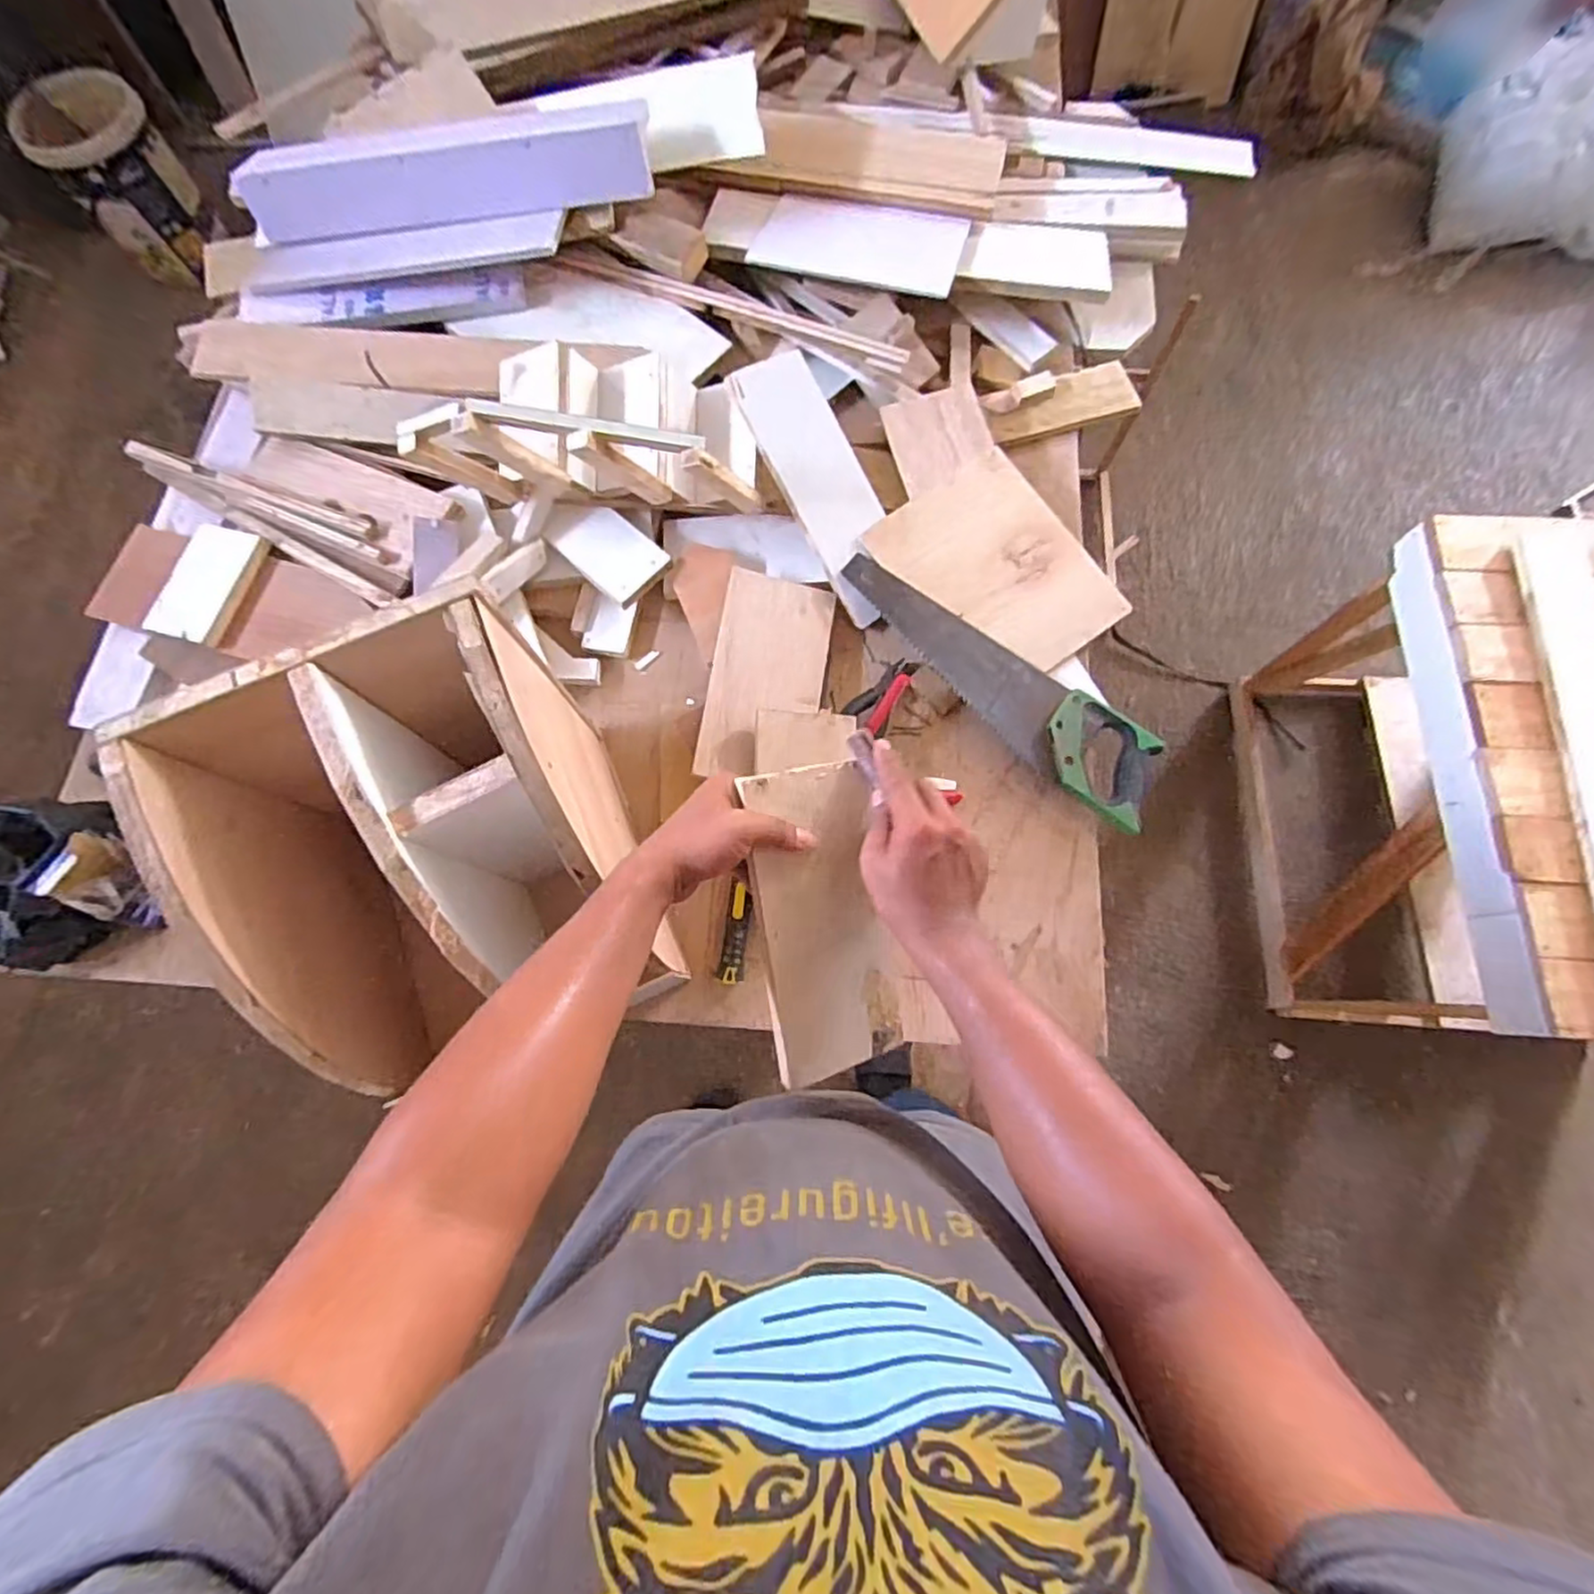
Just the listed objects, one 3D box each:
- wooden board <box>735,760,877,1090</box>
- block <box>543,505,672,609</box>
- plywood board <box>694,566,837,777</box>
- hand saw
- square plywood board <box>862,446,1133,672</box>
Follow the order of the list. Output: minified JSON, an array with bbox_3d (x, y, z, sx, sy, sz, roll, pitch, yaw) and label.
[{"bbox_3d":[0.017,0.101,0.559,0.102,0.010,0.247,-9,99,-27],"label":"wooden board"},{"bbox_3d":[-0.235,-0.305,0.861,0.141,0.024,0.086,41,78,12],"label":"block"},{"bbox_3d":[-0.031,-0.140,0.807,0.131,0.017,0.251,11,71,-12],"label":"plywood board"},{"bbox_3d":[0.225,-0.130,0.814,0.438,0.031,0.123,35,77,11],"label":"hand saw"},{"bbox_3d":[0.245,-0.274,0.849,0.196,0.010,0.264,-40,88,-2],"label":"square plywood board"}]

